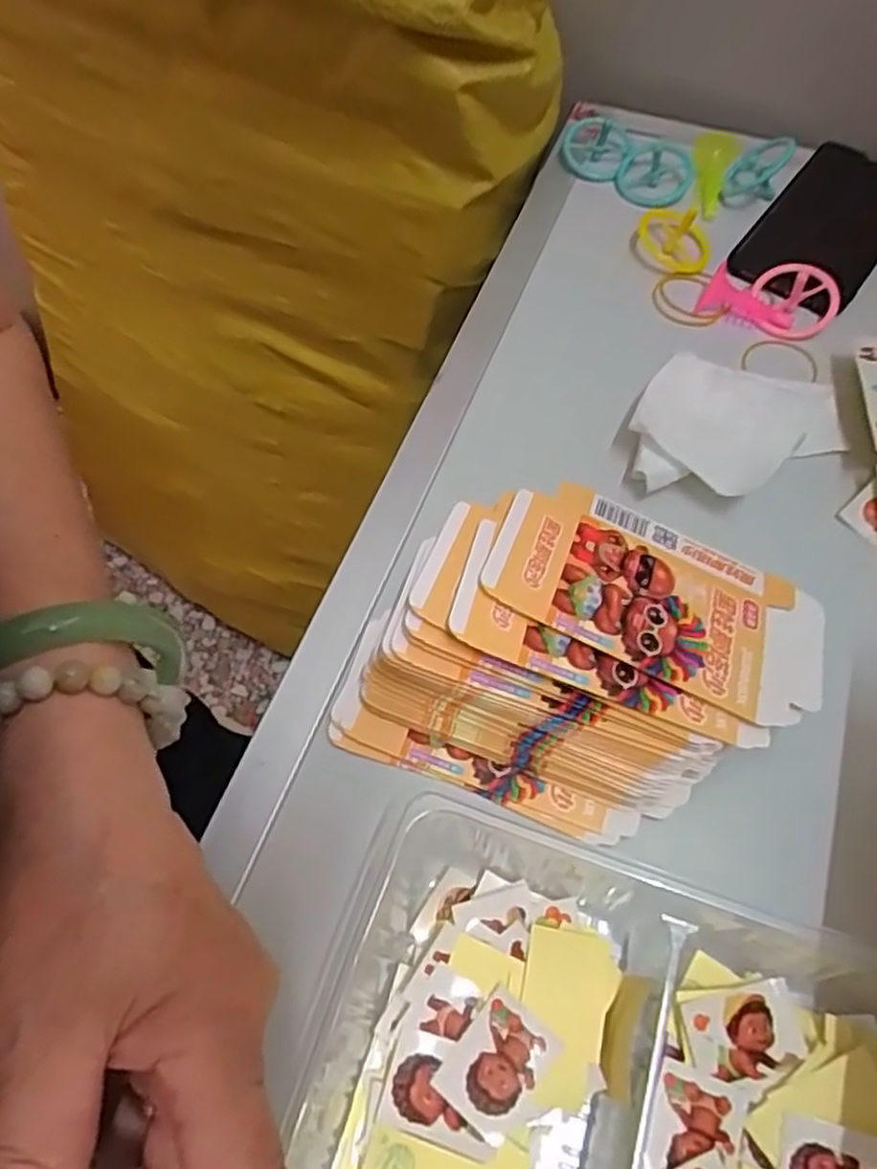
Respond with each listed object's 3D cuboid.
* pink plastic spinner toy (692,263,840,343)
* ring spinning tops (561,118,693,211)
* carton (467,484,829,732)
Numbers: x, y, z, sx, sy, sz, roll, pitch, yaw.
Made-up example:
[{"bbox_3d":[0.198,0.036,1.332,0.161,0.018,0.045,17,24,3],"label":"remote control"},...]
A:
[{"bbox_3d":[0.198,-0.171,0.448,0.075,0.024,0.039,23,64,12],"label":"pink plastic spinner toy"},{"bbox_3d":[0.127,-0.288,0.516,0.093,0.026,0.044,32,66,16],"label":"ring spinning tops"},{"bbox_3d":[0.094,0.005,0.314,0.144,0.005,0.080,26,52,-1],"label":"carton"}]

